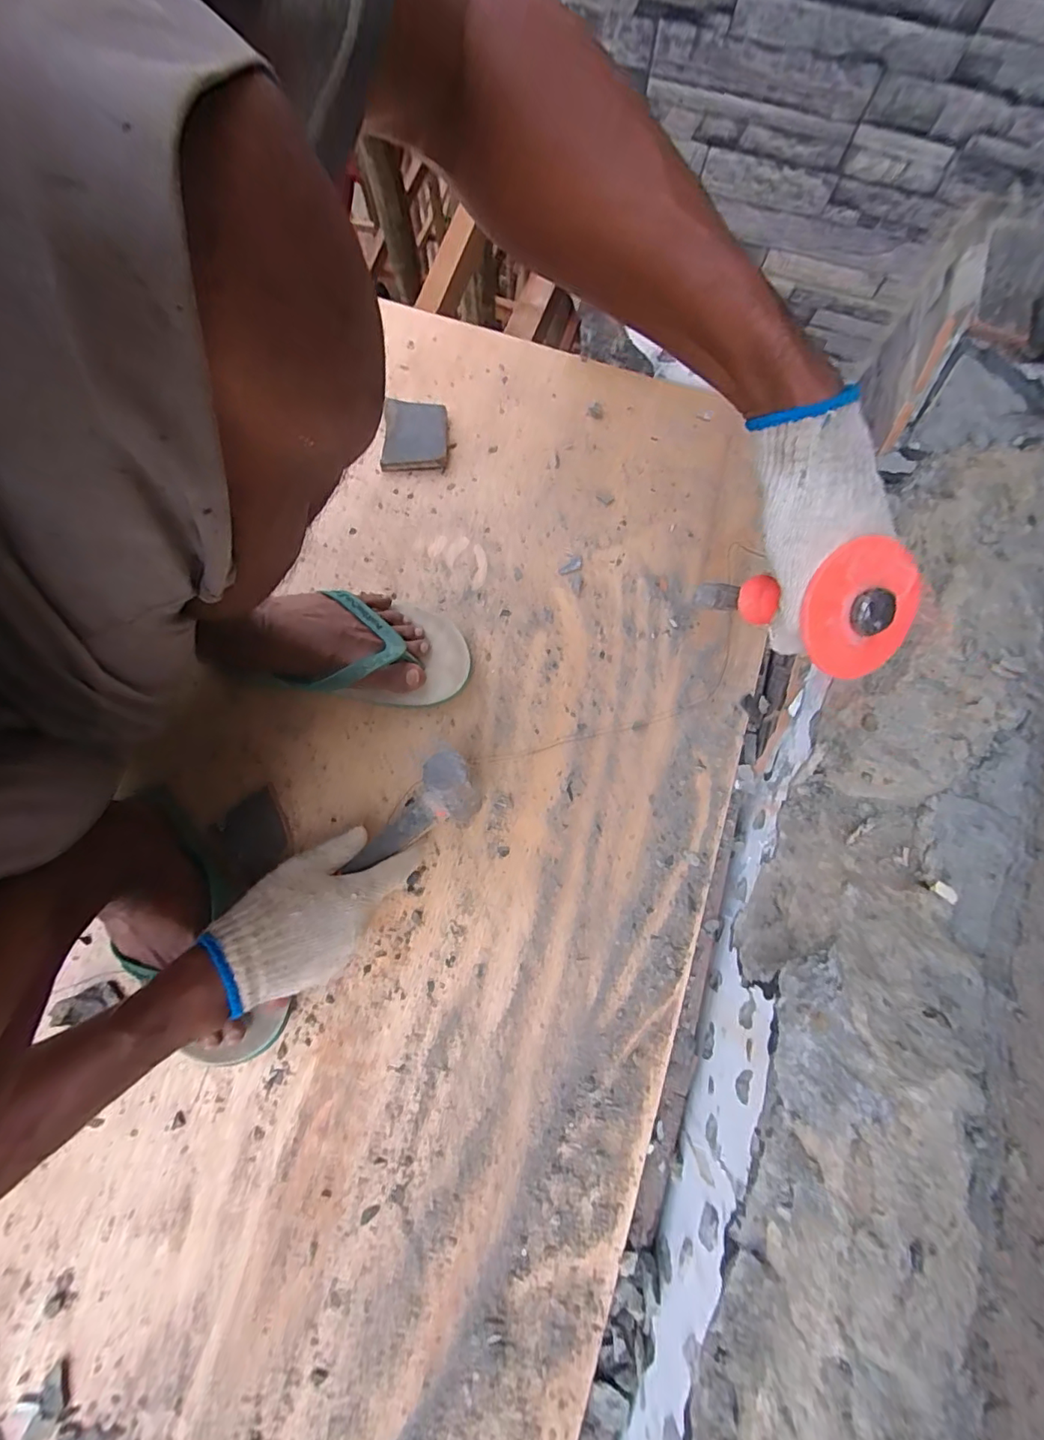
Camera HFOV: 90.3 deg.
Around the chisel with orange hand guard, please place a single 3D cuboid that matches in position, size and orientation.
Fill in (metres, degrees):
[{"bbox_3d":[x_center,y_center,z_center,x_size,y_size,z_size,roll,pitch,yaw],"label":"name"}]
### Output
[{"bbox_3d":[0.174,-0.078,0.362,0.068,0.163,0.067,-4,103,-15],"label":"chisel with orange hand guard"}]

